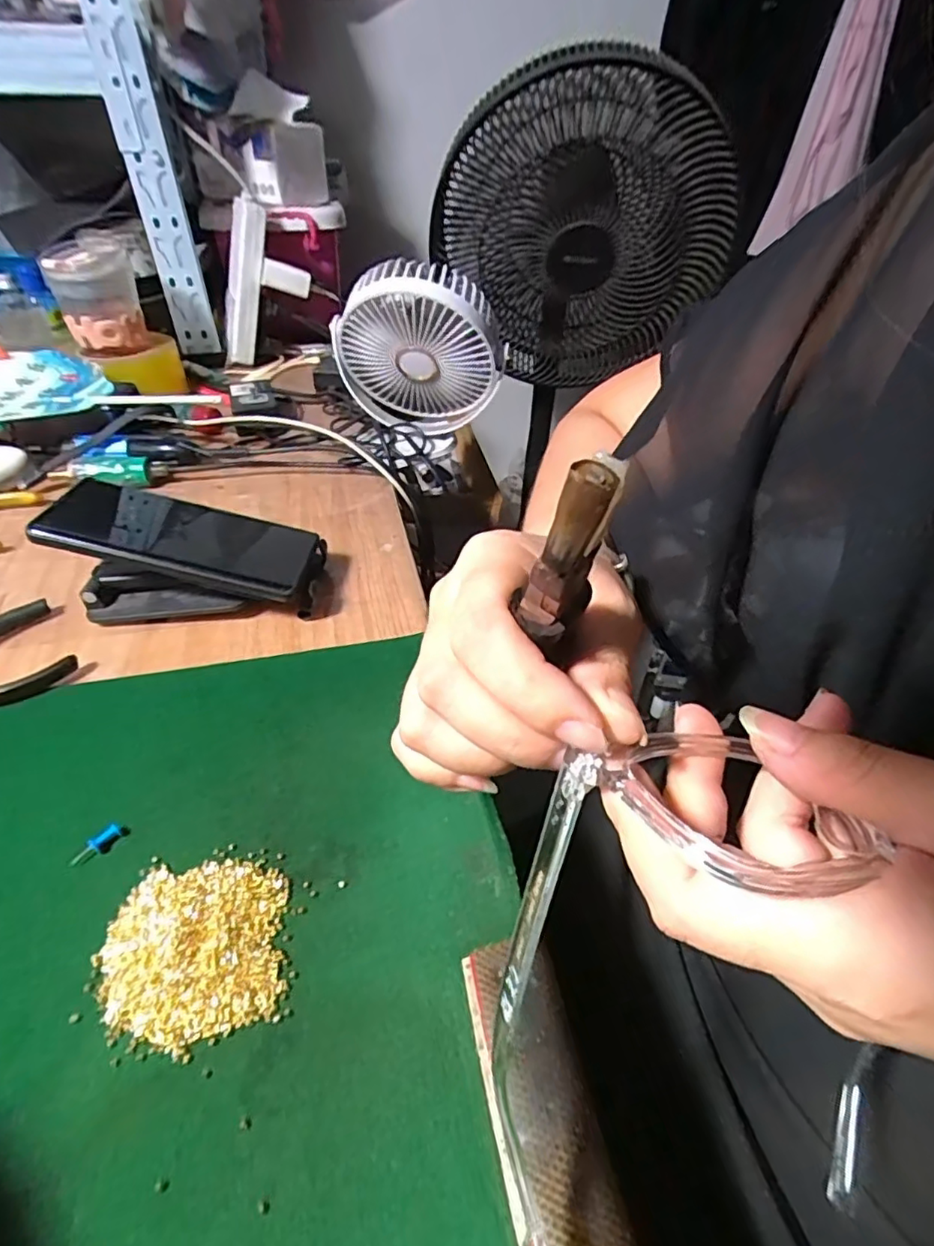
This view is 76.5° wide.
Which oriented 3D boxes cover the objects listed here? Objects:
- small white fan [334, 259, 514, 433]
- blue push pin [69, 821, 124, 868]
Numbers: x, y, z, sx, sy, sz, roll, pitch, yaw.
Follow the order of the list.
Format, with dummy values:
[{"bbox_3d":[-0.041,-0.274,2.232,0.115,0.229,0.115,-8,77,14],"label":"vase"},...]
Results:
[{"bbox_3d":[-0.047,-0.250,0.551,0.157,0.152,0.053,-10,61,36],"label":"small white fan"},{"bbox_3d":[-0.175,0.104,0.278,0.007,0.007,0.023,34,51,31],"label":"blue push pin"}]

